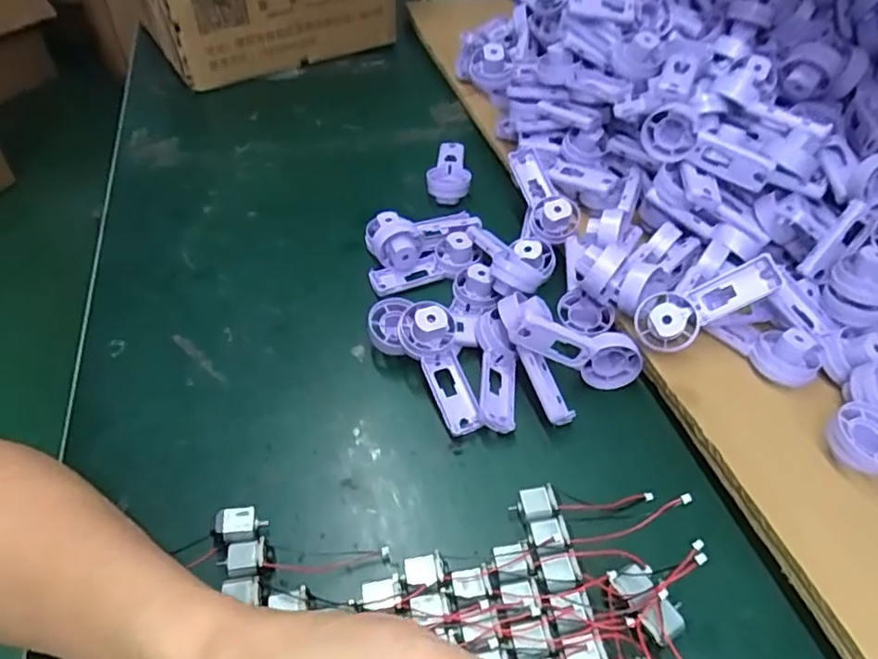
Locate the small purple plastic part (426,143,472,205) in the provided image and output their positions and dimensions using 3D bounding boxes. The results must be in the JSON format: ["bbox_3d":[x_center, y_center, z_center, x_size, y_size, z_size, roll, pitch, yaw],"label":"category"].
[{"bbox_3d":[0.012,-0.151,0.566,0.039,0.023,0.083,3,48,4],"label":"small purple plastic part"}]

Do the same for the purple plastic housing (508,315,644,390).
[{"bbox_3d":[0.092,0.013,0.394,0.097,0.039,0.017,19,44,-22],"label":"purple plastic housing"}]

